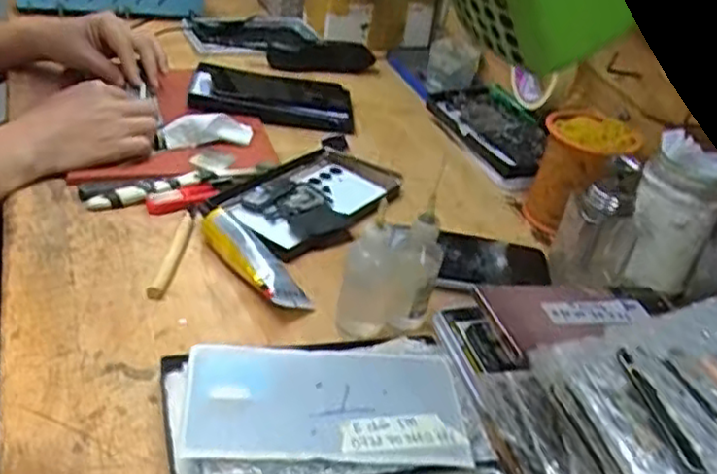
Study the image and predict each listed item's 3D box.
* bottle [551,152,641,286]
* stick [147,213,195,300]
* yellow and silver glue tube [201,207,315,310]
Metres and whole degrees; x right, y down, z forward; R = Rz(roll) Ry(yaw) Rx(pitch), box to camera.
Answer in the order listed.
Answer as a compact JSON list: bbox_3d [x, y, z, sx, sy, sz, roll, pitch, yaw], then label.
[{"bbox_3d":[0.205,-0.014,0.600,0.060,0.116,0.044,17,32,8],"label":"bottle"},{"bbox_3d":[-0.147,0.015,0.569,0.013,0.012,0.110,9,34,-2],"label":"stick"},{"bbox_3d":[-0.083,0.015,0.557,0.033,0.041,0.113,-26,46,-34],"label":"yellow and silver glue tube"}]

